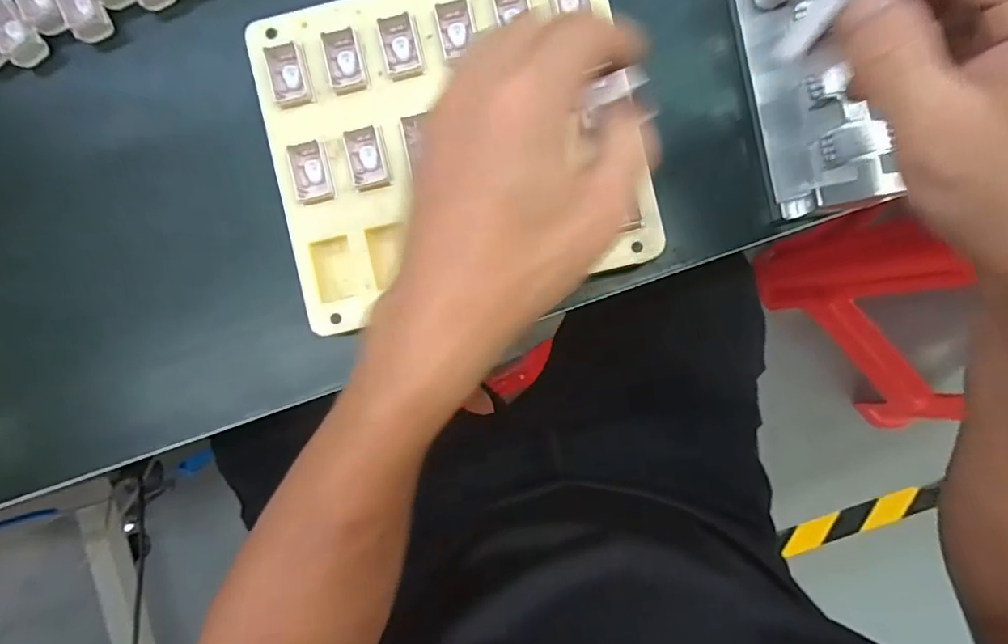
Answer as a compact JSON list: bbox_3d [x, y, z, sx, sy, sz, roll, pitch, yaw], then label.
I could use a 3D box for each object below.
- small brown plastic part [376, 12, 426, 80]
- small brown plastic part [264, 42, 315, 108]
[{"bbox_3d":[-0.056,-0.151,0.303,0.021,0.012,0.031,-11,88,2],"label":"small brown plastic part"},{"bbox_3d":[-0.118,-0.136,0.304,0.022,0.007,0.033,-14,88,2],"label":"small brown plastic part"}]

